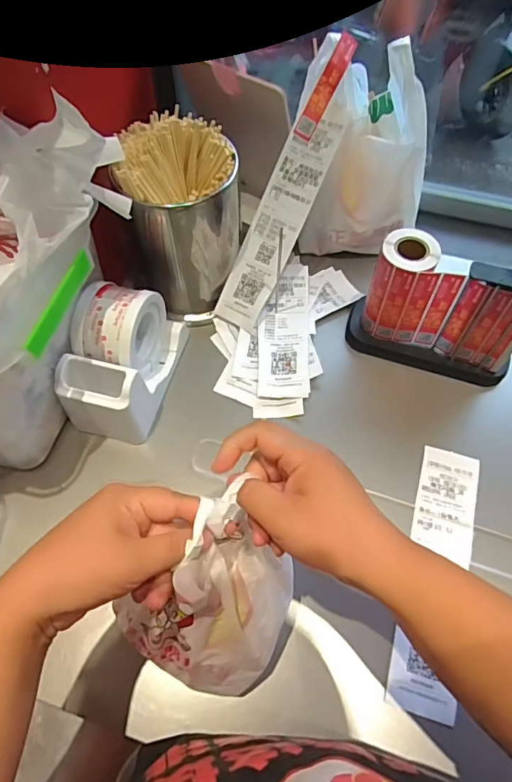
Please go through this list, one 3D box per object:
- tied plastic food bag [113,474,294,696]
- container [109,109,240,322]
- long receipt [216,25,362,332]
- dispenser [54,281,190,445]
[{"bbox_3d":[-0.023,0.153,0.331,0.089,0.153,0.114,40,68,20],"label":"tied plastic food bag"},{"bbox_3d":[-0.079,-0.186,0.526,0.126,0.166,0.123,-18,63,-10],"label":"container"},{"bbox_3d":[0.036,-0.219,0.529,0.050,0.011,0.309,24,102,5],"label":"long receipt"},{"bbox_3d":[-0.137,-0.037,0.494,0.088,0.098,0.146,11,61,6],"label":"dispenser"}]

